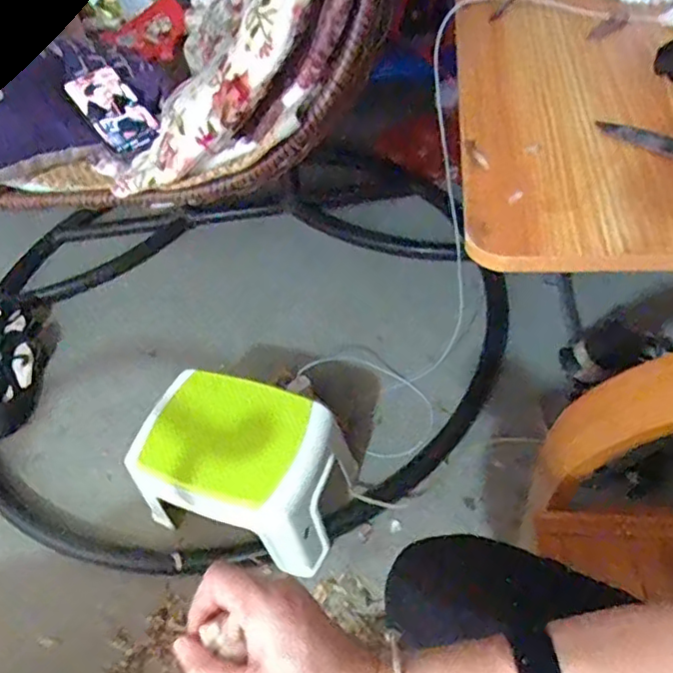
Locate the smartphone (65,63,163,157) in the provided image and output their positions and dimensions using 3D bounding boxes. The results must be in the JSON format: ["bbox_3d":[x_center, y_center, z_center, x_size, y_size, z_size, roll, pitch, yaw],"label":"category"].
[{"bbox_3d":[-0.303,-0.309,0.832,0.076,0.011,0.158,-36,73,-9],"label":"smartphone"}]

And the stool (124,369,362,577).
[{"bbox_3d":[-0.140,0.208,0.978,0.321,0.169,0.207,15,52,20],"label":"stool"}]

